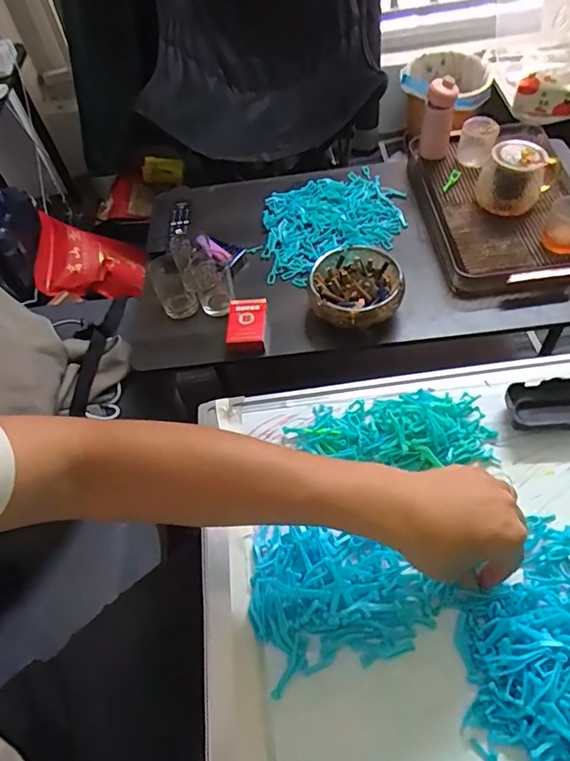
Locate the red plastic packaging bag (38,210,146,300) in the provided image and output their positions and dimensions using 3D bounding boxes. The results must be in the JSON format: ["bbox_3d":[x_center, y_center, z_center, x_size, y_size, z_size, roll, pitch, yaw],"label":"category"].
[{"bbox_3d":[-0.491,-0.300,1.336,0.255,0.034,0.192,3,80,-26],"label":"red plastic packaging bag"}]

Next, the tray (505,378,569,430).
[{"bbox_3d":[0.281,0.024,0.534,0.106,0.026,0.050,-4,55,5],"label":"tray"}]

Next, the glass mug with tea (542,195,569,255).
[{"bbox_3d":[0.432,-0.232,0.787,0.074,0.059,0.059,23,61,22],"label":"glass mug with tea"}]

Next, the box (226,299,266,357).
[{"bbox_3d":[-0.058,-0.082,0.792,0.056,0.023,0.097,-3,55,5],"label":"box"}]

